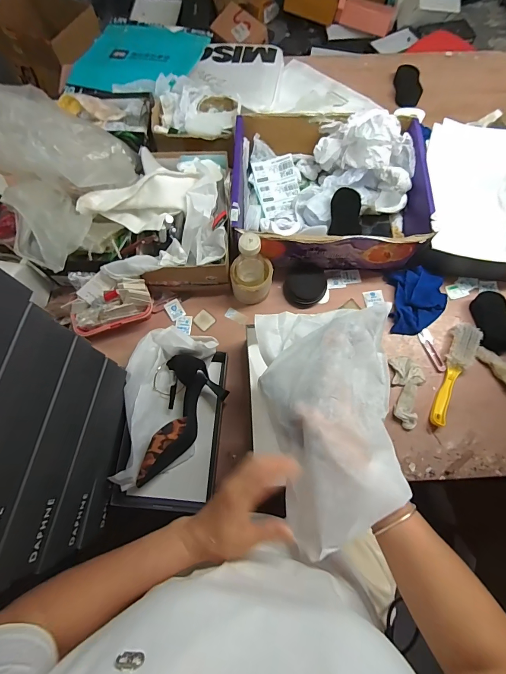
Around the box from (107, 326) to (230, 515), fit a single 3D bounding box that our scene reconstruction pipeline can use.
[{"bbox_3d":[-0.154,0.153,0.649,0.181,0.082,0.328,5,73,2],"label":"box"}]

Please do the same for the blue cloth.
[{"bbox_3d":[0.367,-0.082,0.736,0.120,0.051,0.144,1,73,1],"label":"blue cloth"}]

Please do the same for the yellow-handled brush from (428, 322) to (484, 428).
[{"bbox_3d":[0.418,0.075,0.692,0.047,0.033,0.226,23,74,7],"label":"yellow-handled brush"}]

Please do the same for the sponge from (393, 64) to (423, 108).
[{"bbox_3d":[0.440,-0.713,0.953,0.068,0.035,0.125,-1,73,0],"label":"sponge"}]

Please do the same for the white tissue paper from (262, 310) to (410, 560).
[{"bbox_3d":[0.100,0.096,0.434,0.174,0.078,0.317,6,73,2],"label":"white tissue paper"}]

